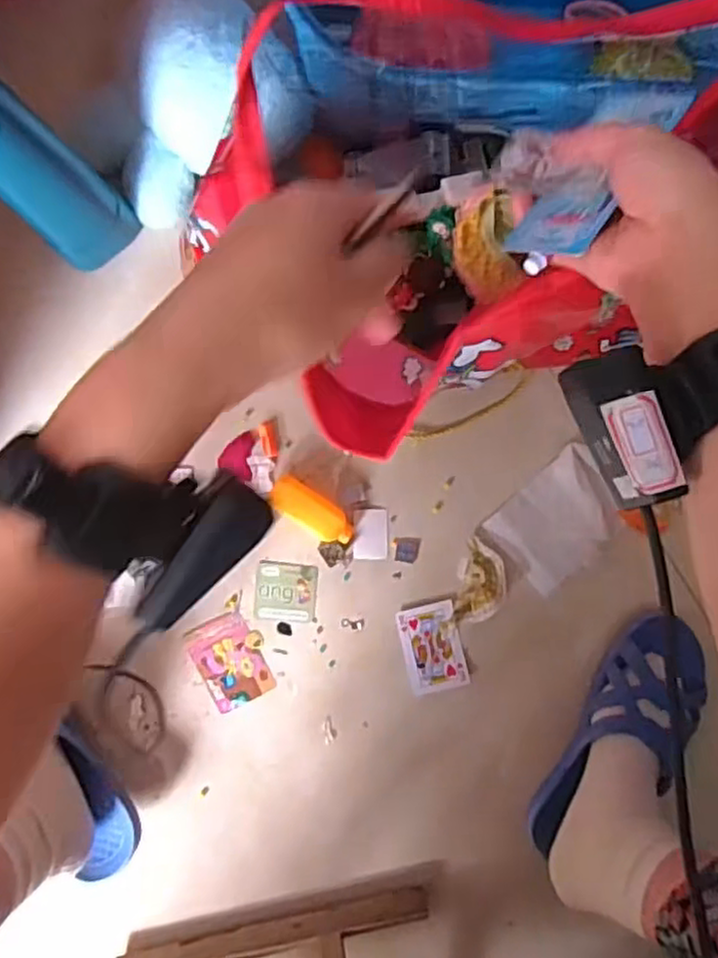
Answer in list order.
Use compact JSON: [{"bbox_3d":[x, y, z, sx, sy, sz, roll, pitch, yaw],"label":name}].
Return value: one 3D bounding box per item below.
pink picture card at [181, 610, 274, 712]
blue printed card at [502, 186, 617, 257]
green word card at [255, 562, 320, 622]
[{"bbox_3d":[-0.122,0.176,0.680,0.065,0.004,0.087,-24,95,-2],"label":"pink picture card"},{"bbox_3d":[0.111,-0.140,0.379,0.048,0.051,0.004,-53,132,-12],"label":"blue printed card"},{"bbox_3d":[-0.070,0.110,0.679,0.059,0.004,0.058,3,94,-4],"label":"green word card"}]

